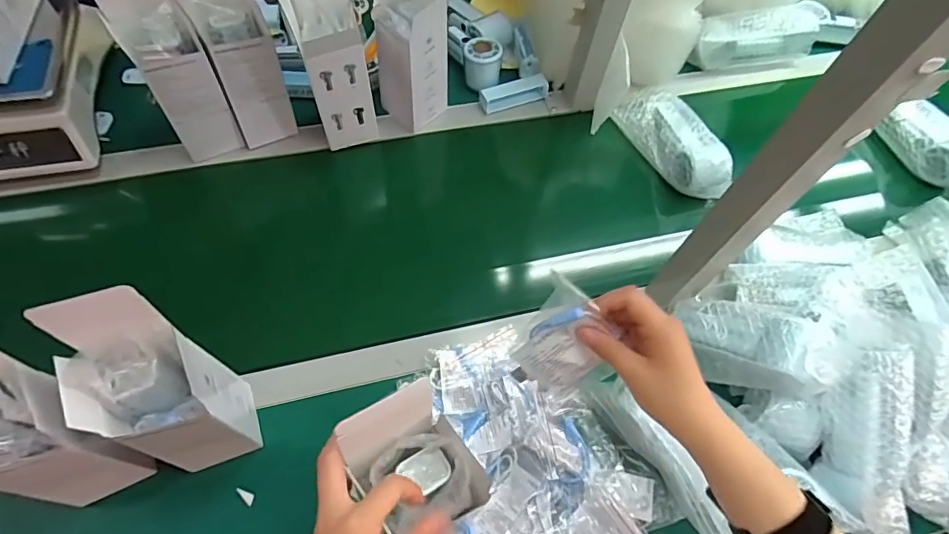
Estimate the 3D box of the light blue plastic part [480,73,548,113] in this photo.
[{"bbox_3d":[0.060,-0.261,0.776,0.103,0.029,0.028,-19,66,-13],"label":"light blue plastic part"}]

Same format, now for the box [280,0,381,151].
[{"bbox_3d":[-0.178,-0.257,0.646,0.077,0.222,0.079,-16,65,-12],"label":"box"}]

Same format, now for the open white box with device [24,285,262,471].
[{"bbox_3d":[-0.263,0.110,0.440,0.088,0.221,0.093,-18,66,-13],"label":"open white box with device"}]

